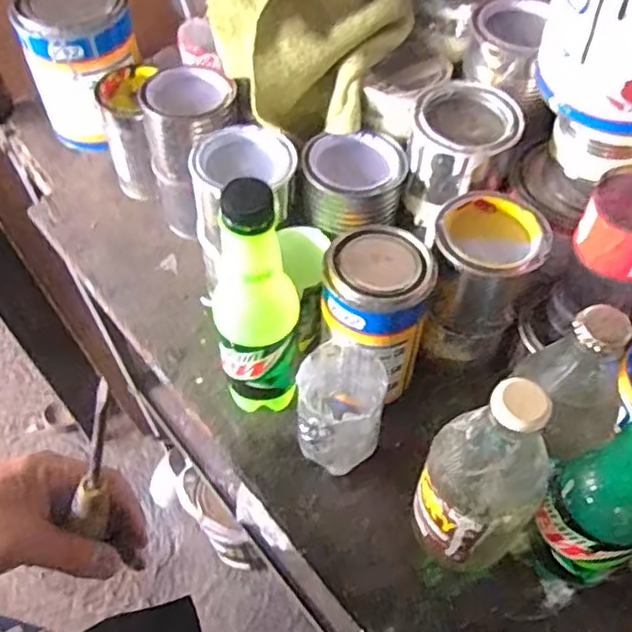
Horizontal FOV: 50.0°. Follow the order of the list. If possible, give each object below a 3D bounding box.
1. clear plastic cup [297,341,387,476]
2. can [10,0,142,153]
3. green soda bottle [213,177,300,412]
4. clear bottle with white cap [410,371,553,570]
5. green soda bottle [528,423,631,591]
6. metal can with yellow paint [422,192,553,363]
[{"bbox_3d":[0.018,0.065,0.465,0.055,0.080,0.061,6,56,7],"label":"clear plastic cup"},{"bbox_3d":[-0.218,-0.244,0.660,0.102,0.128,0.100,-1,56,2],"label":"can"},{"bbox_3d":[-0.040,-0.004,0.443,0.053,0.191,0.051,-5,55,-1],"label":"green soda bottle"},{"bbox_3d":[0.092,0.097,0.384,0.063,0.160,0.053,38,65,25],"label":"clear bottle with white cap"},{"bbox_3d":[0.159,0.098,0.368,0.054,0.196,0.051,-1,56,2],"label":"green soda bottle"},{"bbox_3d":[0.116,-0.026,0.480,0.072,0.100,0.075,-1,56,2],"label":"metal can with yellow paint"}]

